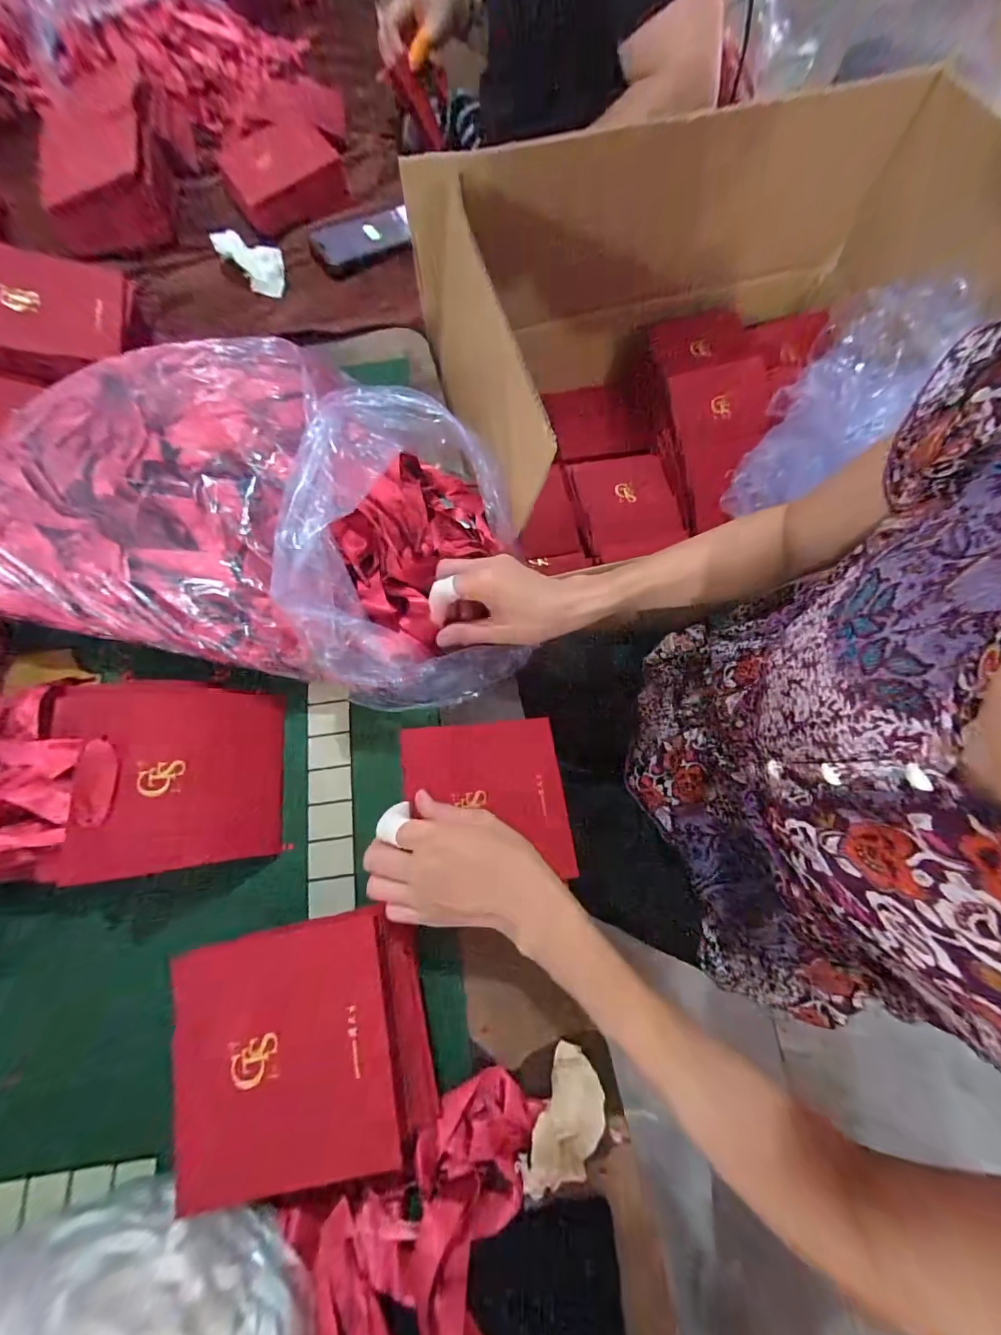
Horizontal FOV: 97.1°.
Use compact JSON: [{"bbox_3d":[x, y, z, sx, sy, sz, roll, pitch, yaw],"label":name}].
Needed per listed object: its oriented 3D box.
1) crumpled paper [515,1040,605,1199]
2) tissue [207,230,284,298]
[{"bbox_3d":[0.050,0.331,0.319,0.048,0.019,0.083,25,74,9],"label":"crumpled paper"},{"bbox_3d":[-0.333,-0.540,0.582,0.103,0.036,0.047,30,74,-6],"label":"tissue"}]

